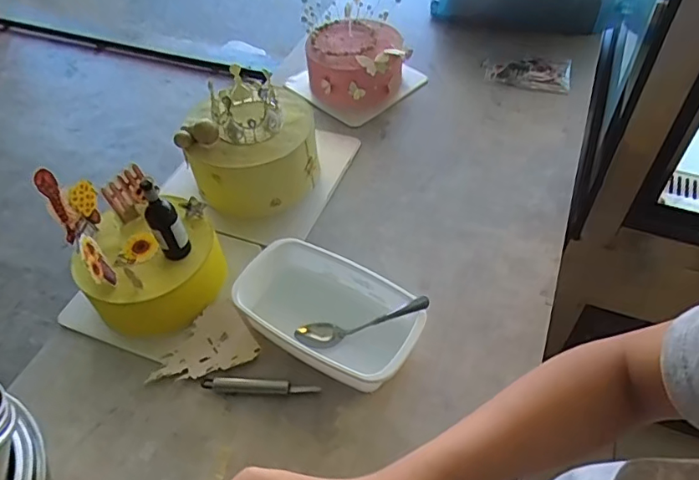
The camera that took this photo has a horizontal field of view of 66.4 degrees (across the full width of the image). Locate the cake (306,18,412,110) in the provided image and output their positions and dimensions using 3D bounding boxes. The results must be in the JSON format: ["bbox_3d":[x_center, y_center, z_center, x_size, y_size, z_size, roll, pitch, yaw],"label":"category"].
[{"bbox_3d":[0.014,-0.323,0.970,0.176,0.103,0.155,-5,50,-1],"label":"cake"}]

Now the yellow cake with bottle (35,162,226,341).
[{"bbox_3d":[-0.261,0.001,0.673,0.160,0.179,0.156,-22,53,-15],"label":"yellow cake with bottle"}]

